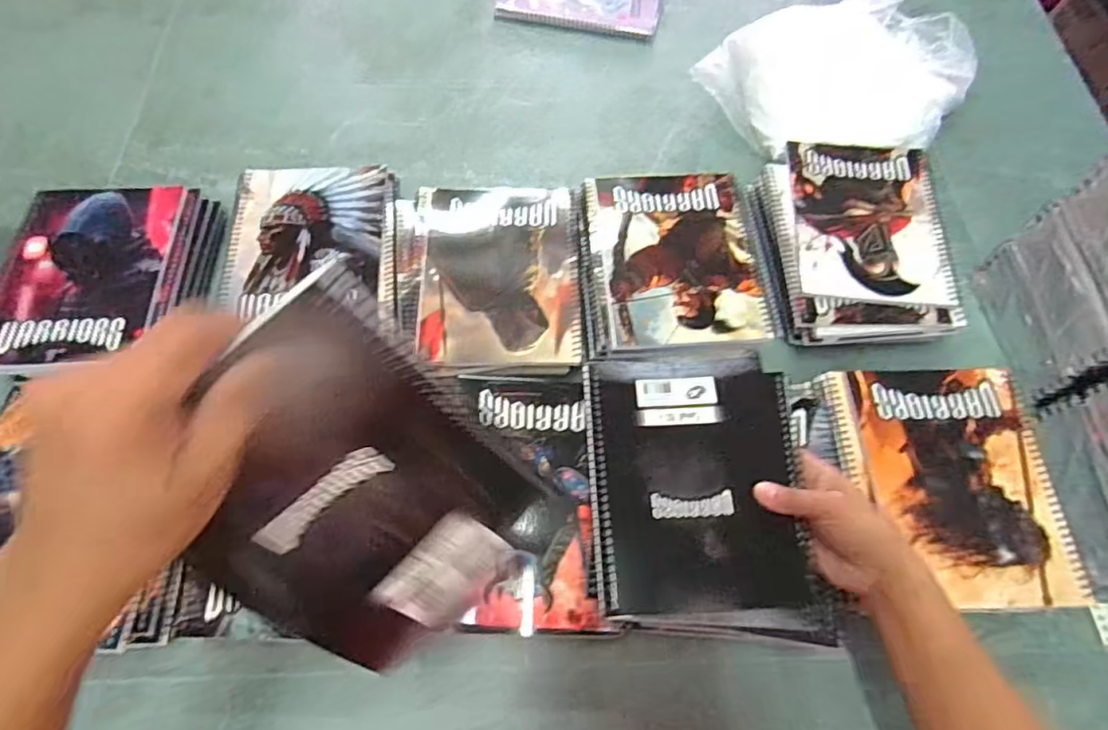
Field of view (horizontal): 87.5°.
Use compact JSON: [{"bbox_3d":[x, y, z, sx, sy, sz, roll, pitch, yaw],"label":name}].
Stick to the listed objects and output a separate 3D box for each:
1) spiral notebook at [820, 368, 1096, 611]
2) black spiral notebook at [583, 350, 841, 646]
[{"bbox_3d":[0.323,0.093,0.471,0.162,0.017,0.191,0,64,-2],"label":"spiral notebook"},{"bbox_3d":[0.111,0.093,0.449,0.159,0.019,0.213,-1,64,-2],"label":"black spiral notebook"}]

